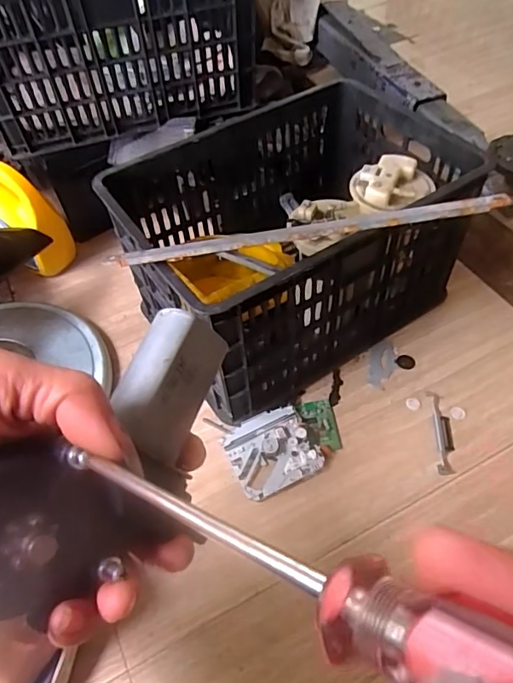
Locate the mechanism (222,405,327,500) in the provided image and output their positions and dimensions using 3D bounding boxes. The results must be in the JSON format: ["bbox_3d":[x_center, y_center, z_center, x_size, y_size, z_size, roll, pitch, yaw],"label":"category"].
[{"bbox_3d":[0.022,0.161,0.753,0.120,0.019,0.117,-23,54,-13],"label":"mechanism"}]

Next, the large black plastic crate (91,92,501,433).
[{"bbox_3d":[0.059,-0.170,0.836,0.489,0.270,0.398,-31,56,-19],"label":"large black plastic crate"}]

